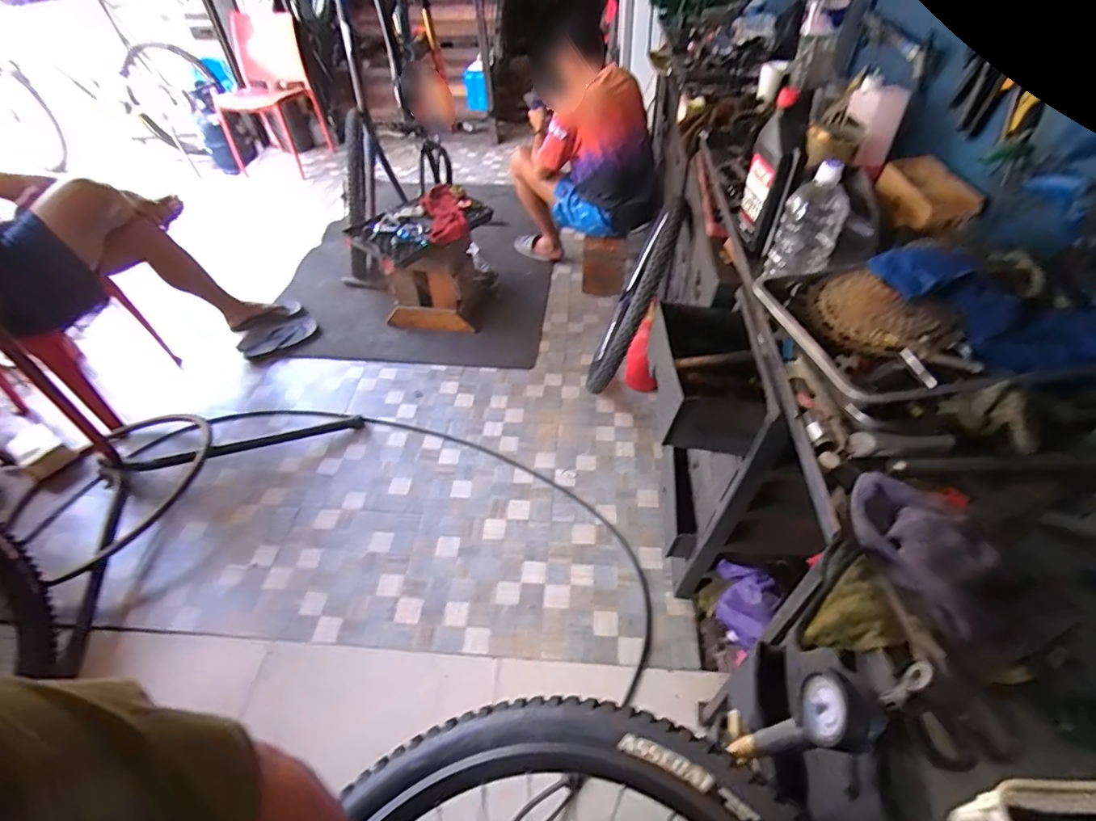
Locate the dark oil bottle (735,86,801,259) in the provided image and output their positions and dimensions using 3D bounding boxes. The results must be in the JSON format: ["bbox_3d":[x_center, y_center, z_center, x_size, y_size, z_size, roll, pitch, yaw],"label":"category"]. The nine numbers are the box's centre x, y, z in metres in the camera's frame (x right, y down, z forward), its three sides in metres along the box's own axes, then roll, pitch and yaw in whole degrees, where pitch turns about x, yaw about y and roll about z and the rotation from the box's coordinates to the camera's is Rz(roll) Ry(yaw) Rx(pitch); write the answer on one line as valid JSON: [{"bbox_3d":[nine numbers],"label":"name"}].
[{"bbox_3d":[0.397,-0.416,0.920,0.061,0.238,0.122,1,47,3],"label":"dark oil bottle"}]

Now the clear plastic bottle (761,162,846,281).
[{"bbox_3d":[0.406,-0.289,0.800,0.090,0.164,0.085,24,53,23],"label":"clear plastic bottle"}]

